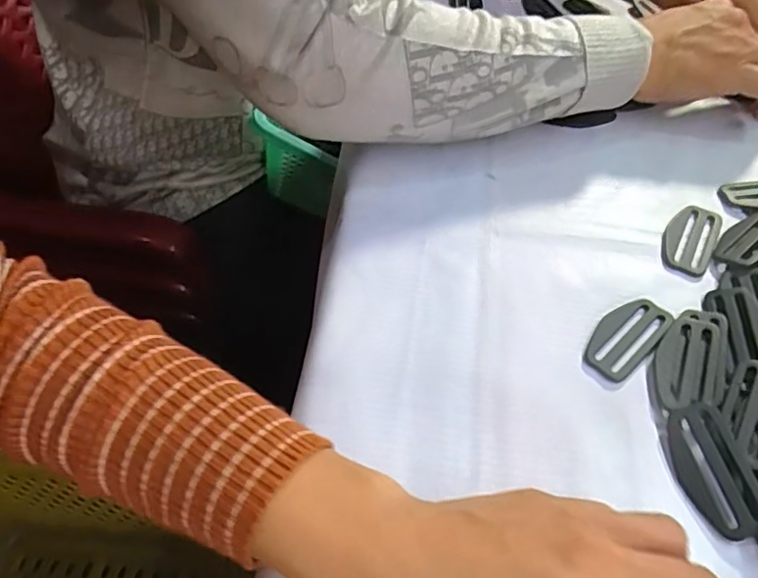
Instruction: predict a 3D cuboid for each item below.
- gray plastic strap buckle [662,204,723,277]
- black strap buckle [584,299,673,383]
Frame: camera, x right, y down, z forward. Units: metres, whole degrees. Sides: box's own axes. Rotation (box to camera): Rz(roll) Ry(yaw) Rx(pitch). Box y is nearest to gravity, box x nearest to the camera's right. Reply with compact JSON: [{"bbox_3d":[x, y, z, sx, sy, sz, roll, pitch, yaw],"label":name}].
[{"bbox_3d":[0.196,-0.032,0.362,0.029,0.004,0.065,26,56,19],"label":"gray plastic strap buckle"},{"bbox_3d":[0.135,0.025,0.314,0.058,0.004,0.028,-37,61,-26],"label":"black strap buckle"}]

